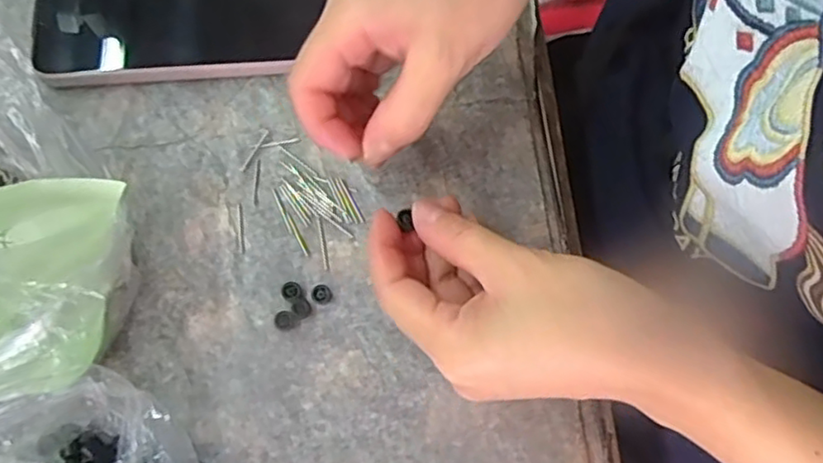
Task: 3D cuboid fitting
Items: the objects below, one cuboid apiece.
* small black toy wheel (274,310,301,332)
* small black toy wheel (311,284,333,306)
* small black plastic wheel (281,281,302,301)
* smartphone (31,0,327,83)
[{"bbox_3d":[-0.058,0.041,0.297,0.011,0.005,0.008,-23,75,-7],"label":"small black toy wheel"},{"bbox_3d":[-0.042,0.029,0.301,0.009,0.005,0.010,-41,78,-12],"label":"small black toy wheel"},{"bbox_3d":[-0.056,0.028,0.301,0.009,0.005,0.010,-37,77,-11],"label":"small black plastic wheel"},{"bbox_3d":[-0.115,-0.117,0.338,0.155,0.013,0.078,-4,73,-2],"label":"smartphone"}]

